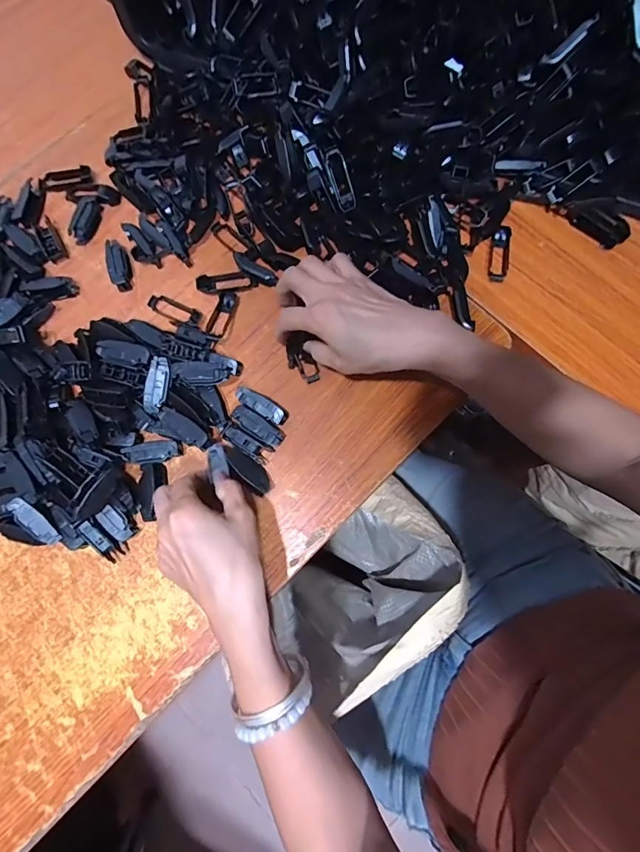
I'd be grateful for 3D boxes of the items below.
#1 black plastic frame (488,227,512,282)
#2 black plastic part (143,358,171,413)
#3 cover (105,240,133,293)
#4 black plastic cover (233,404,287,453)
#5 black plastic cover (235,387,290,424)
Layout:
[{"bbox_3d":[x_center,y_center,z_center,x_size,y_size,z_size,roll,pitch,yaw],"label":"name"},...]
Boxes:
[{"bbox_3d":[0.177,-0.168,0.403,0.019,0.013,0.050,7,78,2],"label":"black plastic frame"},{"bbox_3d":[-0.139,-0.035,0.351,0.018,0.005,0.047,14,79,4],"label":"black plastic part"},{"bbox_3d":[-0.196,-0.157,0.402,0.016,0.017,0.049,-11,91,-2],"label":"cover"},{"bbox_3d":[-0.056,0.001,0.367,0.050,0.010,0.022,38,81,-5],"label":"black plastic cover"},{"bbox_3d":[-0.052,-0.018,0.372,0.052,0.018,0.016,30,80,7],"label":"black plastic cover"}]

